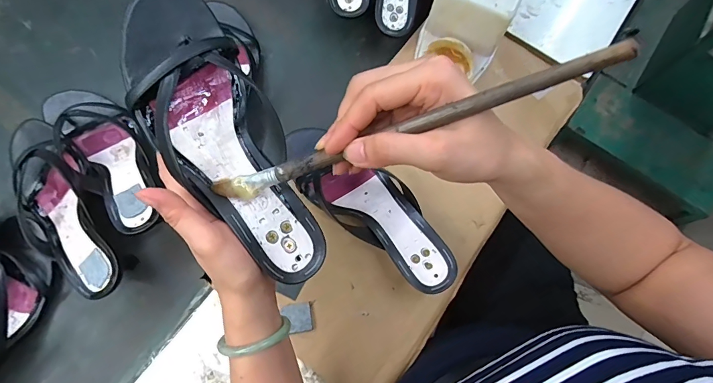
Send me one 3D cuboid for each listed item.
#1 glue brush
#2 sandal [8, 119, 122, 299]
[{"bbox_3d":[0.013,-0.035,0.241,0.269,0.010,0.015,-18,71,25],"label":"glue brush"},{"bbox_3d":[-0.350,0.020,0.455,0.087,0.067,0.259,-36,76,-11],"label":"sandal"}]

